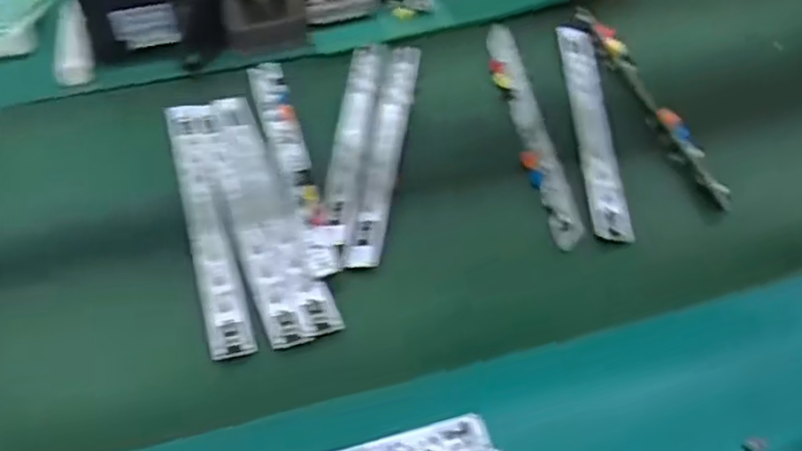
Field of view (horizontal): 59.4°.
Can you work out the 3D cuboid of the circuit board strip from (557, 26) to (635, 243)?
[{"bbox_3d":[0.163,-0.093,0.604,0.030,0.014,0.292,0,45,5],"label":"circuit board strip"}]

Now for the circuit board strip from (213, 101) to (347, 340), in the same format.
[{"bbox_3d":[-0.105,-0.025,0.549,0.030,0.009,0.290,-18,46,-13],"label":"circuit board strip"}]

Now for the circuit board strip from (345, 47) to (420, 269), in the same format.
[{"bbox_3d":[-0.010,-0.076,0.590,0.027,0.007,0.288,2,45,7],"label":"circuit board strip"}]

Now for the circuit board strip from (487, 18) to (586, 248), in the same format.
[{"bbox_3d":[0.106,-0.090,0.595,0.027,0.012,0.288,-6,44,-1],"label":"circuit board strip"}]

